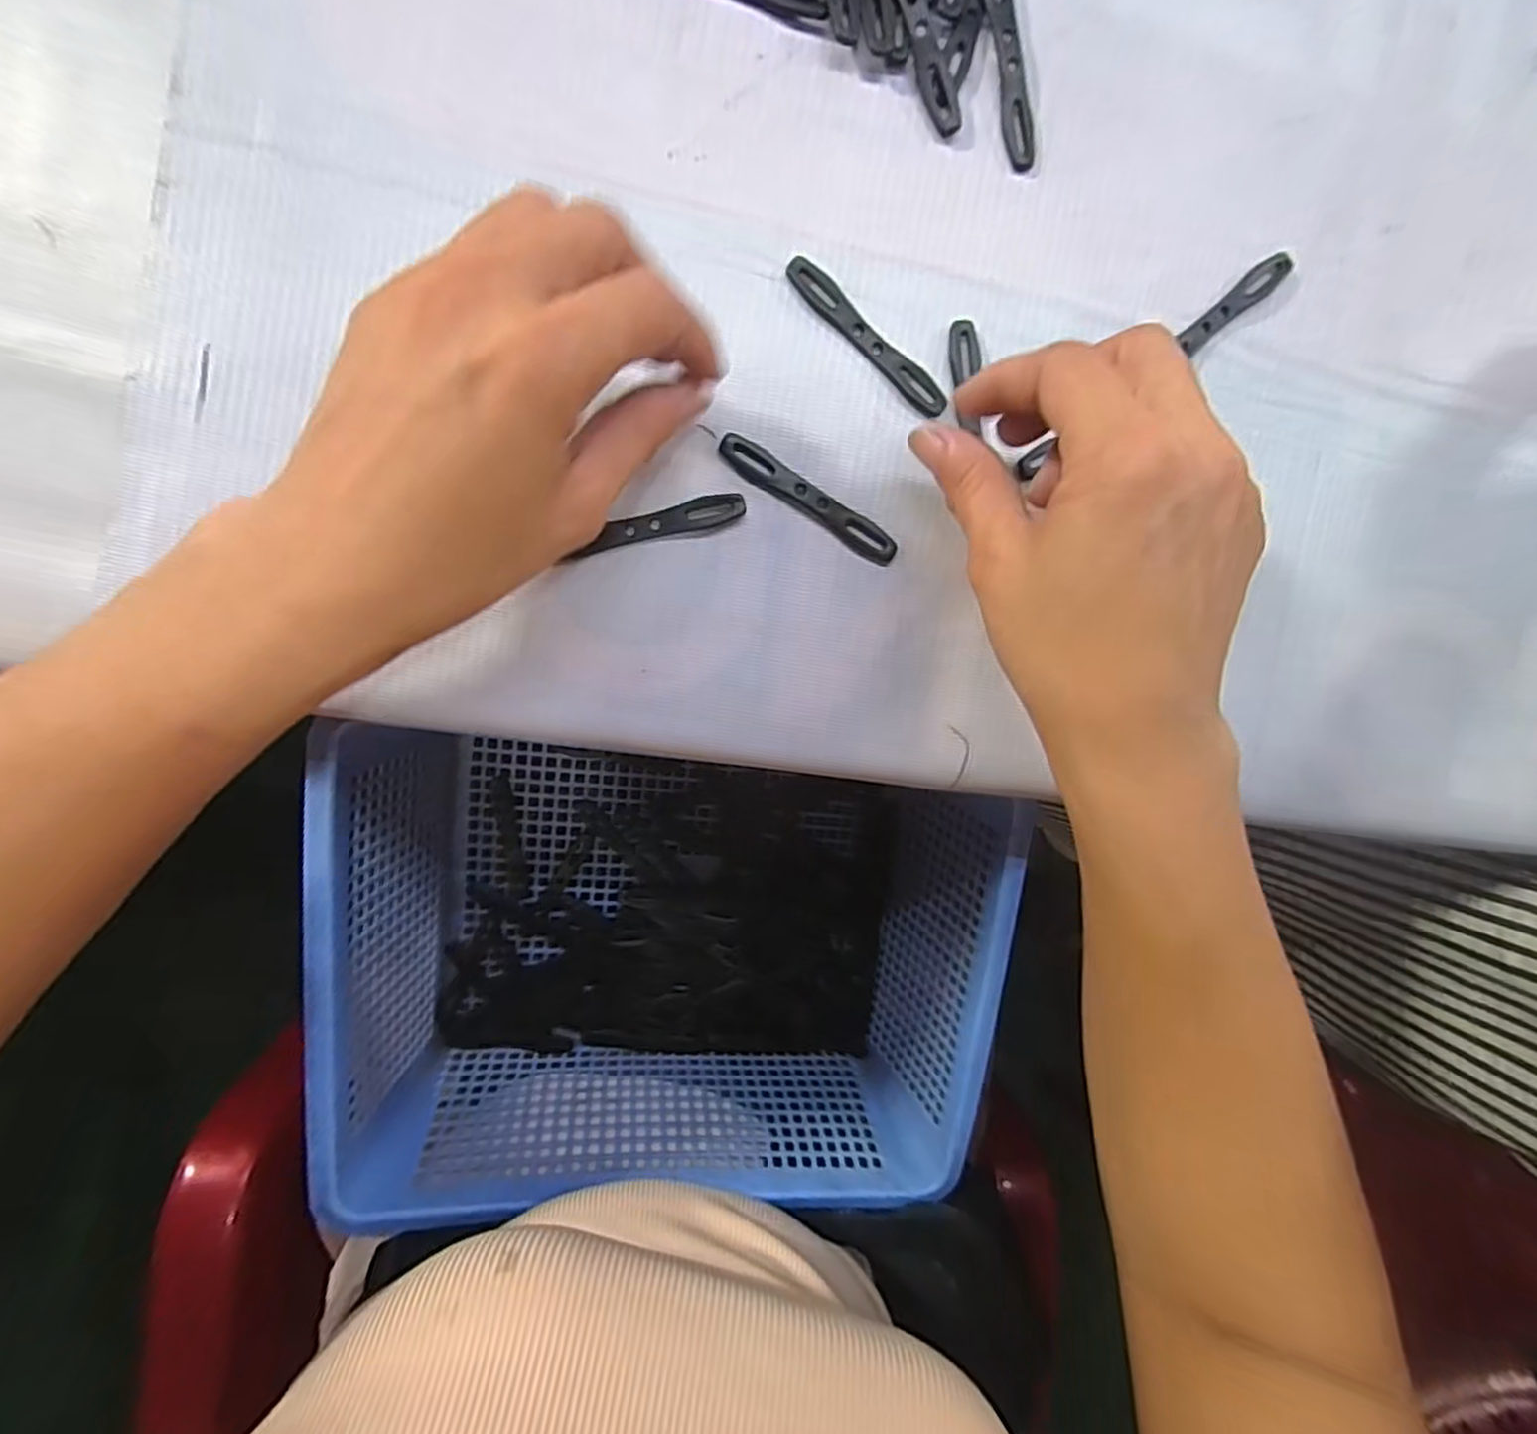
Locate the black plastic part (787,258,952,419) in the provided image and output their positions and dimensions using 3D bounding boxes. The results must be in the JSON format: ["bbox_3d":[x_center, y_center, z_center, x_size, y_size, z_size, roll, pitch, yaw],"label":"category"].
[{"bbox_3d":[0.034,-0.128,0.241,0.068,0.004,0.011,41,90,-8],"label":"black plastic part"}]

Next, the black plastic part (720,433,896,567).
[{"bbox_3d":[0.014,-0.074,0.242,0.069,0.004,0.011,31,91,-8],"label":"black plastic part"}]

